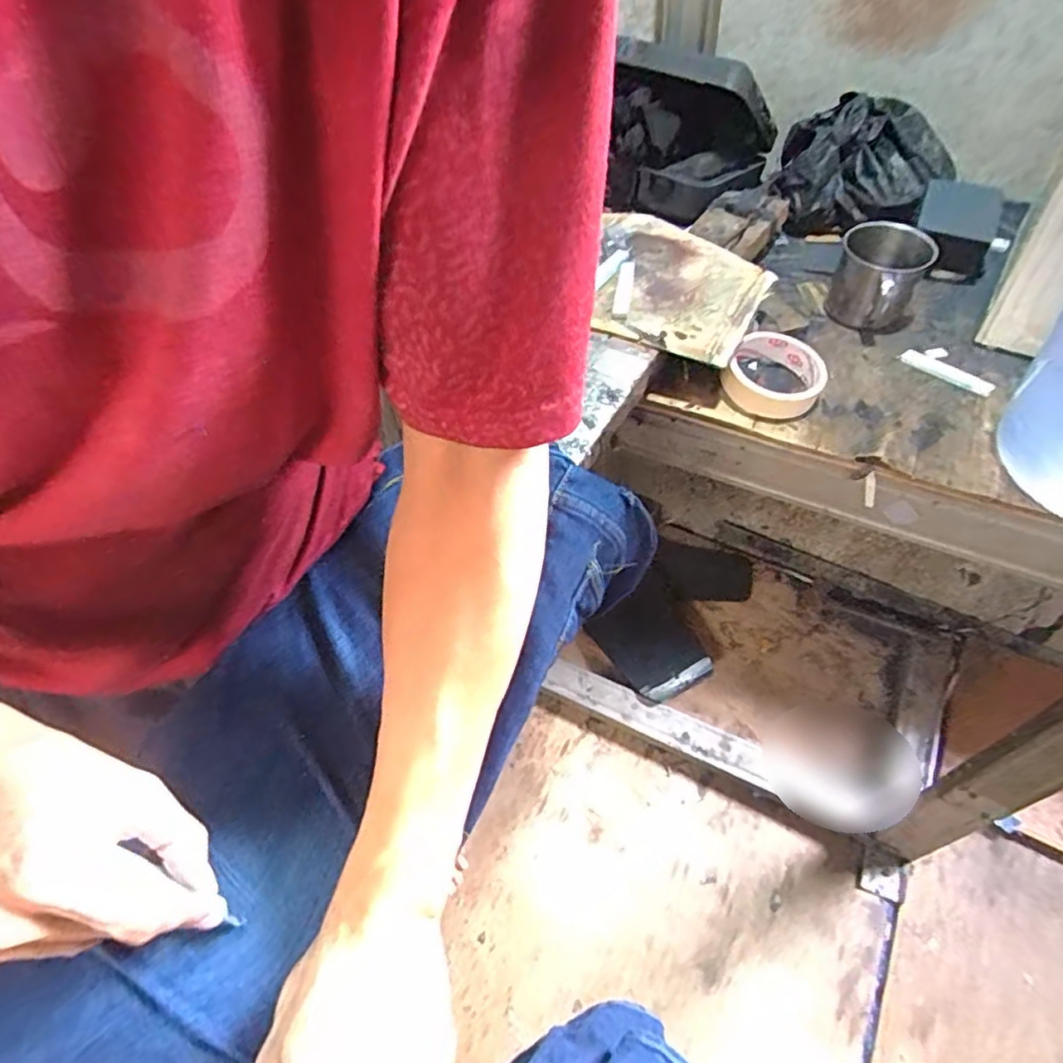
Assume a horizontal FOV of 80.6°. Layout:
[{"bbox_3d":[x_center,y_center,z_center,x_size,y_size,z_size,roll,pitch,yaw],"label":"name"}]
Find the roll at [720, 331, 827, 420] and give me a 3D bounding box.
[{"bbox_3d":[0.220,-0.141,0.568,0.082,0.028,0.079,-3,50,3],"label":"roll"}]

